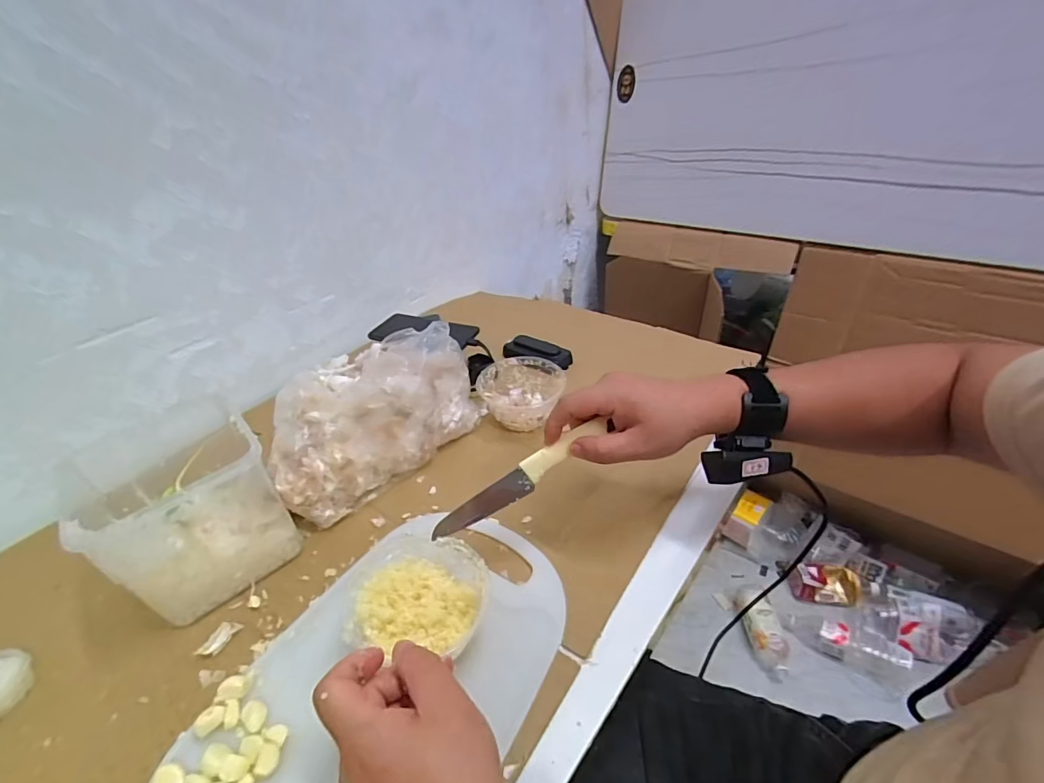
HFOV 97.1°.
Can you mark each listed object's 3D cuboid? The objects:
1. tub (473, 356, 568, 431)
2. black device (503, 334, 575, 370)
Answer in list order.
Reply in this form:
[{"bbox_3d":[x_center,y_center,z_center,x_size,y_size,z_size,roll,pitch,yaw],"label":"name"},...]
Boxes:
[{"bbox_3d":[0.000,0.005,0.601,0.107,0.056,0.094,-3,38,2],"label":"tub"},{"bbox_3d":[0.020,-0.060,0.701,0.109,0.027,0.038,17,43,26],"label":"black device"}]

